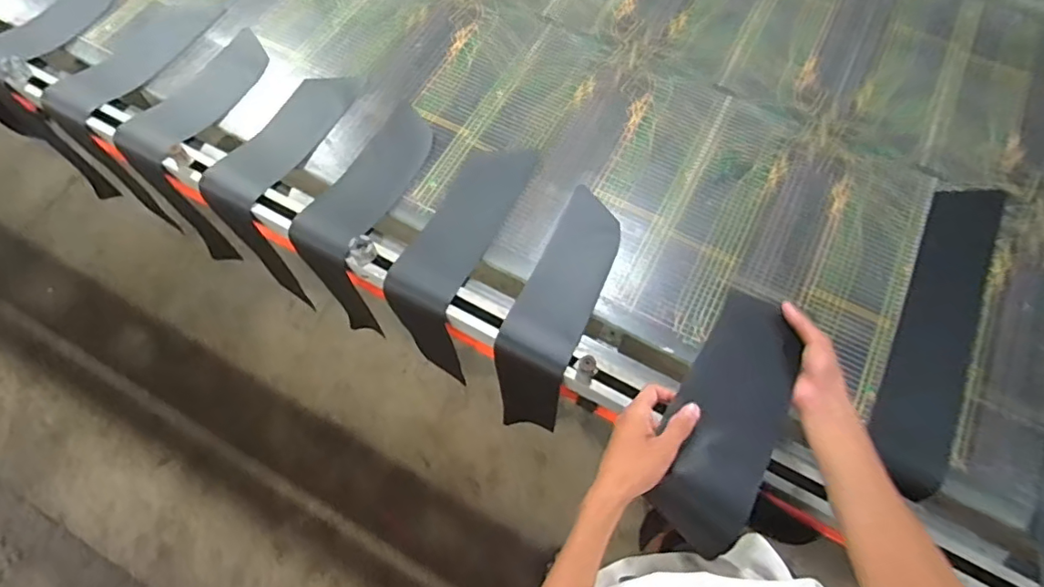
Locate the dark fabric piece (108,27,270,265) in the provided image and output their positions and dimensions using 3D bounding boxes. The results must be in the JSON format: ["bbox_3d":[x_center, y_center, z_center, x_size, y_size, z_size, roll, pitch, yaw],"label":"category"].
[{"bbox_3d":[-0.576,-0.287,1.141,0.128,0.365,0.351,29,69,12],"label":"dark fabric piece"}]

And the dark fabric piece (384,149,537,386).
[{"bbox_3d":[-0.097,-0.072,1.012,0.121,0.254,0.359,23,68,9],"label":"dark fabric piece"}]

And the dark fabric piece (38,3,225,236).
[{"bbox_3d":[-0.746,-0.402,1.153,0.162,0.288,0.357,23,68,9],"label":"dark fabric piece"}]

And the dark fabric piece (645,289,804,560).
[{"bbox_3d":[0.235,0.136,0.616,0.113,0.061,0.291,23,67,9],"label":"dark fabric piece"}]

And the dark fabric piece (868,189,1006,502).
[{"bbox_3d":[0.707,0.030,0.925,0.141,0.027,0.608,33,67,1],"label":"dark fabric piece"}]

